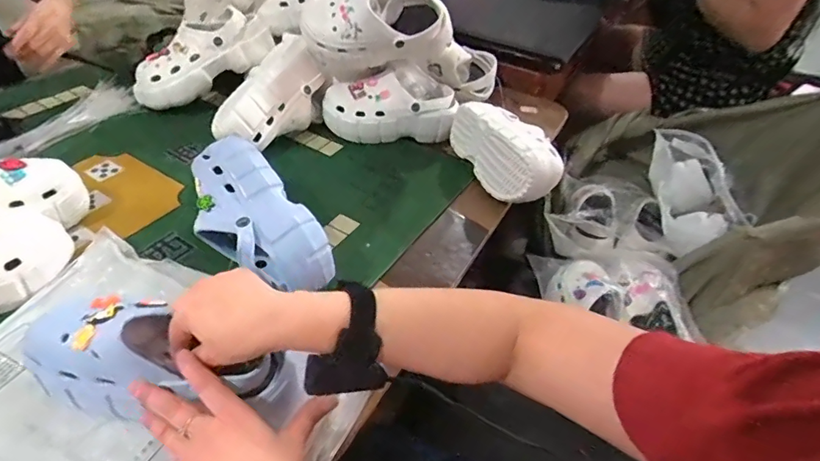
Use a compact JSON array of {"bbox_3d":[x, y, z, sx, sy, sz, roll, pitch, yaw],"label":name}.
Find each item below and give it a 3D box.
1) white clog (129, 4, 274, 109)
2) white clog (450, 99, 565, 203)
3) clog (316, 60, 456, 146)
[{"bbox_3d":[-0.394,-0.332,0.888,0.278,0.092,0.095,-31,52,-8],"label":"white clog"},{"bbox_3d":[0.156,-0.134,0.768,0.084,0.097,0.230,-13,47,-17],"label":"white clog"},{"bbox_3d":[-0.036,-0.229,0.852,0.240,0.103,0.085,-3,45,-7],"label":"clog"}]

